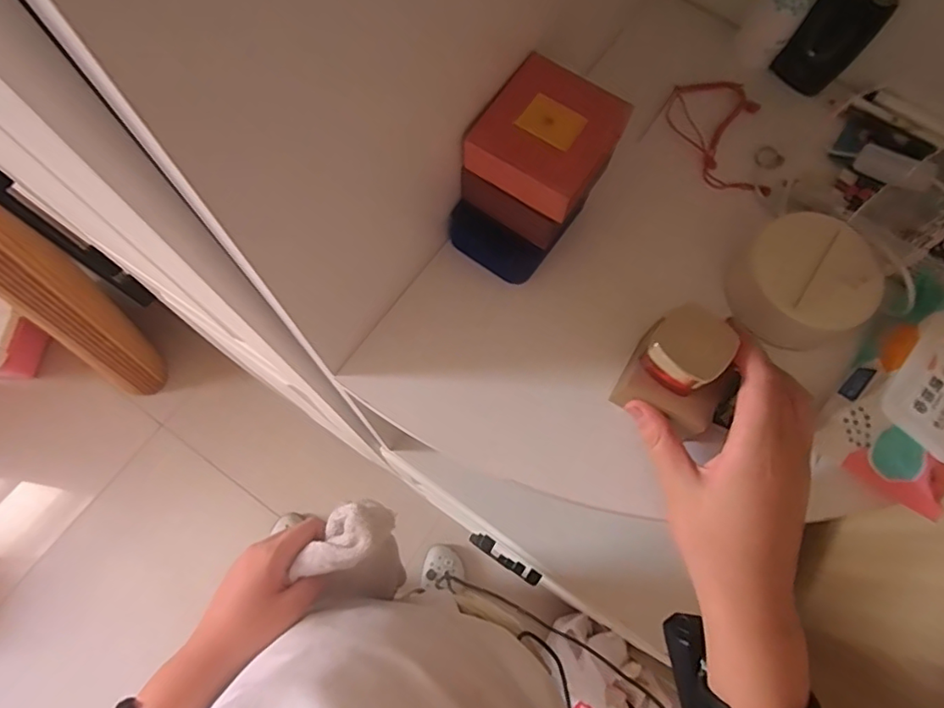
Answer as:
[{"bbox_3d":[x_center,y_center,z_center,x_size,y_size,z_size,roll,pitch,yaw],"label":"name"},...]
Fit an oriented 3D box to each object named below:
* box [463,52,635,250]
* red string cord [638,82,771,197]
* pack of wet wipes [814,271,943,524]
[{"bbox_3d":[0.048,-0.133,0.366,0.078,0.058,0.085,34,74,8],"label":"box"},{"bbox_3d":[0.216,-0.190,0.471,0.112,0.007,0.101,33,78,7],"label":"red string cord"},{"bbox_3d":[0.318,0.028,0.387,0.096,0.040,0.155,41,75,10],"label":"pack of wet wipes"}]

